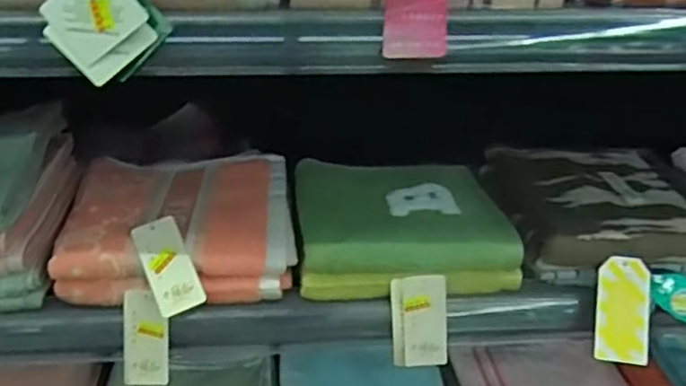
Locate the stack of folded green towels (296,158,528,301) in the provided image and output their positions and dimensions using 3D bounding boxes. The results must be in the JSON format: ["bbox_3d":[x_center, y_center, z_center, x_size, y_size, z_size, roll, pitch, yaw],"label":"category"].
[{"bbox_3d":[0.050,0.030,0.588,0.180,0.057,0.161,-3,27,-7],"label":"stack of folded green towels"}]

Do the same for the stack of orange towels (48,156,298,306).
[{"bbox_3d":[-0.140,0.027,0.578,0.185,0.057,0.161,-2,27,-5],"label":"stack of orange towels"}]

